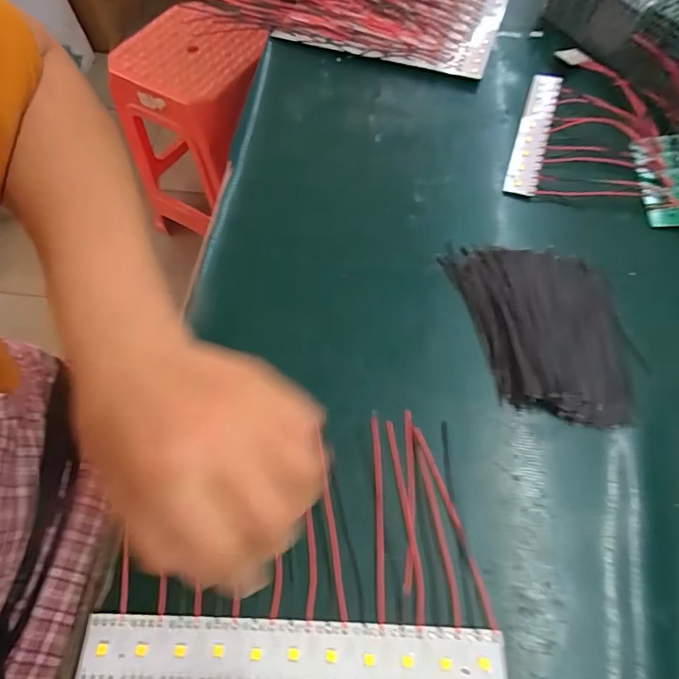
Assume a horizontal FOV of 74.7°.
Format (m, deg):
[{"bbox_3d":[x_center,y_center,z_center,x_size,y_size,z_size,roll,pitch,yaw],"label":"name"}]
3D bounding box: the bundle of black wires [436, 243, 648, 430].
[{"bbox_3d":[0.142,-0.012,0.304,0.103,0.017,0.141,-7,64,-2],"label":"bundle of black wires"}]

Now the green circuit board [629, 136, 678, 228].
[{"bbox_3d":[0.269,-0.130,0.359,0.048,0.008,0.090,3,64,3],"label":"green circuit board"}]

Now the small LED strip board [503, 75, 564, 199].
[{"bbox_3d":[0.171,-0.183,0.393,0.026,0.005,0.148,18,66,10],"label":"small LED strip board"}]

